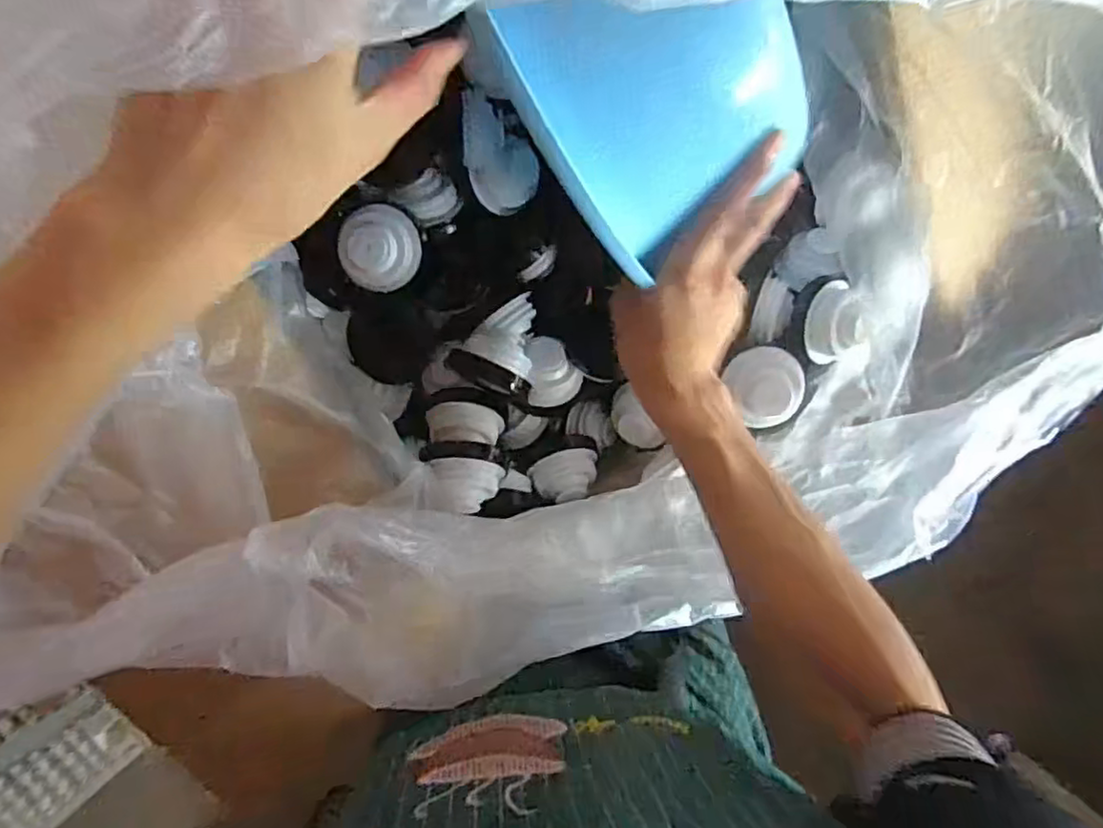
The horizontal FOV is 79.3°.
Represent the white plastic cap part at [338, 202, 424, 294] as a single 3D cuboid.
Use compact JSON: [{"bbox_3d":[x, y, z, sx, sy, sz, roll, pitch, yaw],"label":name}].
[{"bbox_3d":[-0.144,-0.136,0.548,0.065,0.033,0.066,0,96,1],"label":"white plastic cap part"}]

